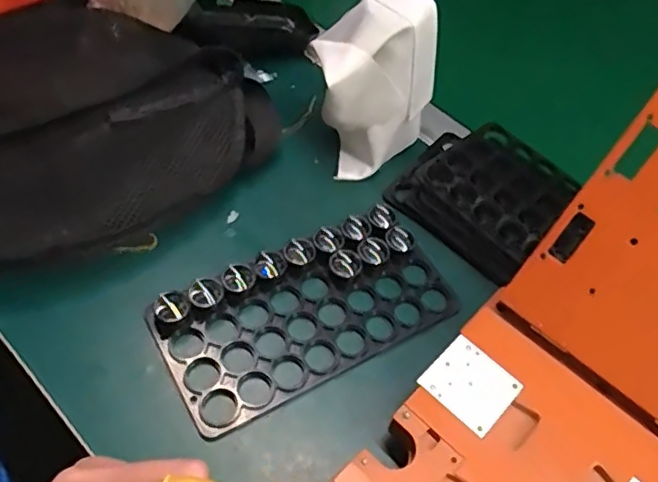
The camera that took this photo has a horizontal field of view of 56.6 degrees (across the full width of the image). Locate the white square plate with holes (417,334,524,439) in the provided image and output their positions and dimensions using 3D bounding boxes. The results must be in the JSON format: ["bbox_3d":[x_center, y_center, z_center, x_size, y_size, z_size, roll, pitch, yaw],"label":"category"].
[{"bbox_3d":[0.084,0.085,0.361,0.047,0.004,0.045,39,60,21],"label":"white square plate with holes"}]

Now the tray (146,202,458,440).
[{"bbox_3d":[-0.014,0.044,0.408,0.191,0.022,0.096,-23,59,-20],"label":"tray"}]

